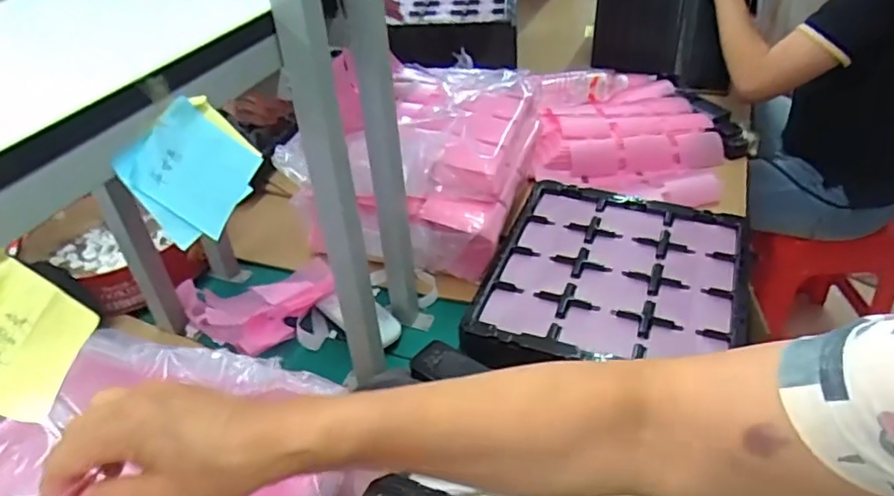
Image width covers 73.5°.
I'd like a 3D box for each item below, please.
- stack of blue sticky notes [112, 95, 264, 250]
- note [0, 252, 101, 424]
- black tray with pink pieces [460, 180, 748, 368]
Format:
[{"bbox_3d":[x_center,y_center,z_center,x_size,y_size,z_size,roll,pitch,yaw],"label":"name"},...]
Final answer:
[{"bbox_3d":[-0.183,-0.056,0.432,0.009,0.082,0.091,-6,45,36],"label":"stack of blue sticky notes"},{"bbox_3d":[-0.245,0.051,0.337,0.006,0.074,0.076,-10,48,26],"label":"note"},{"bbox_3d":[0.233,0.035,0.845,0.345,0.036,0.379,9,39,16],"label":"black tray with pink pieces"}]

